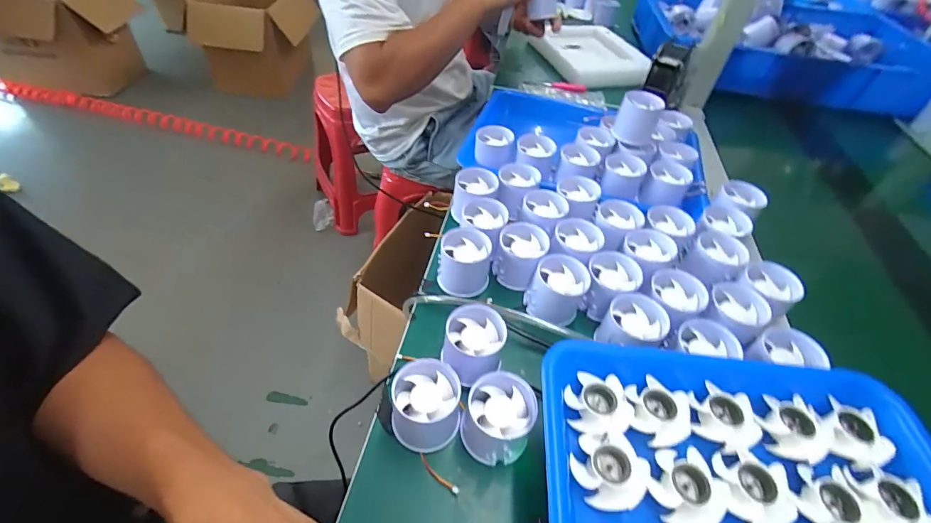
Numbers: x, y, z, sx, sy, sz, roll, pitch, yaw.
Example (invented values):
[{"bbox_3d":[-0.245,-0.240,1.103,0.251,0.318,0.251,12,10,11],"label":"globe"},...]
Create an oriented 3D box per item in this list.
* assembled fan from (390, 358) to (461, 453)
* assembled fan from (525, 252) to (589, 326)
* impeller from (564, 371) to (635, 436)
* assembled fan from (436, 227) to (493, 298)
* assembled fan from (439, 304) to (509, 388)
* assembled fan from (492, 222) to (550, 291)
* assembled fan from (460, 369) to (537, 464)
[{"bbox_3d":[-0.032,0.114,0.328,0.054,0.049,0.052,3,47,-3],"label":"assembled fan"},{"bbox_3d":[0.093,0.029,0.420,0.052,0.051,0.052,21,48,13],"label":"assembled fan"},{"bbox_3d":[0.091,0.098,0.286,0.040,0.015,0.043,3,47,-3],"label":"impeller"},{"bbox_3d":[-0.002,0.003,0.444,0.054,0.059,0.053,14,47,7],"label":"assembled fan"},{"bbox_3d":[0.007,0.074,0.366,0.051,0.046,0.054,3,47,-3],"label":"assembled fan"},{"bbox_3d":[0.060,-0.008,0.452,0.047,0.051,0.053,22,49,14],"label":"assembled fan"},{"bbox_3d":[0.025,0.124,0.325,0.052,0.052,0.052,3,47,-3],"label":"assembled fan"}]

